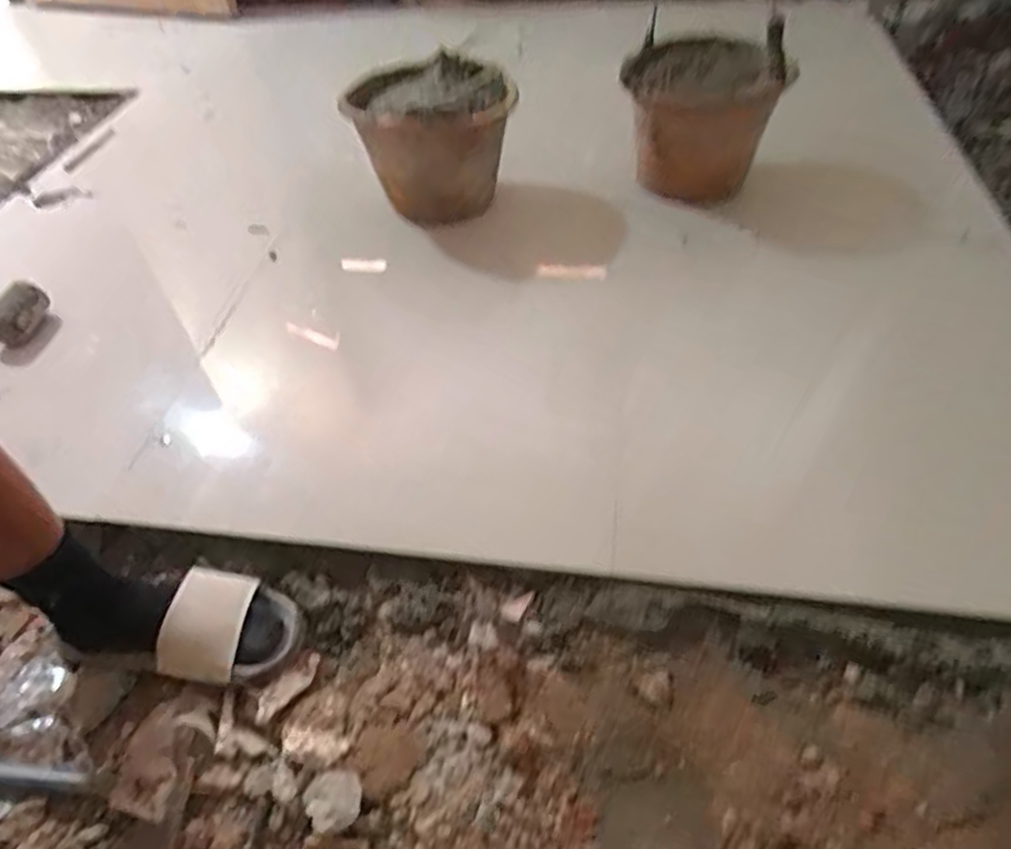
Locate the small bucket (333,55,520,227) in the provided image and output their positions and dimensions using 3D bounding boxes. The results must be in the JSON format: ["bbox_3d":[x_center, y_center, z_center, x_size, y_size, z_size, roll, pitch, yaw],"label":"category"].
[{"bbox_3d":[-0.122,-0.500,1.157,0.270,0.196,0.241,17,52,18],"label":"small bucket"}]

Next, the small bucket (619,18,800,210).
[{"bbox_3d":[0.321,-0.507,1.103,0.249,0.250,0.215,21,53,21],"label":"small bucket"}]

